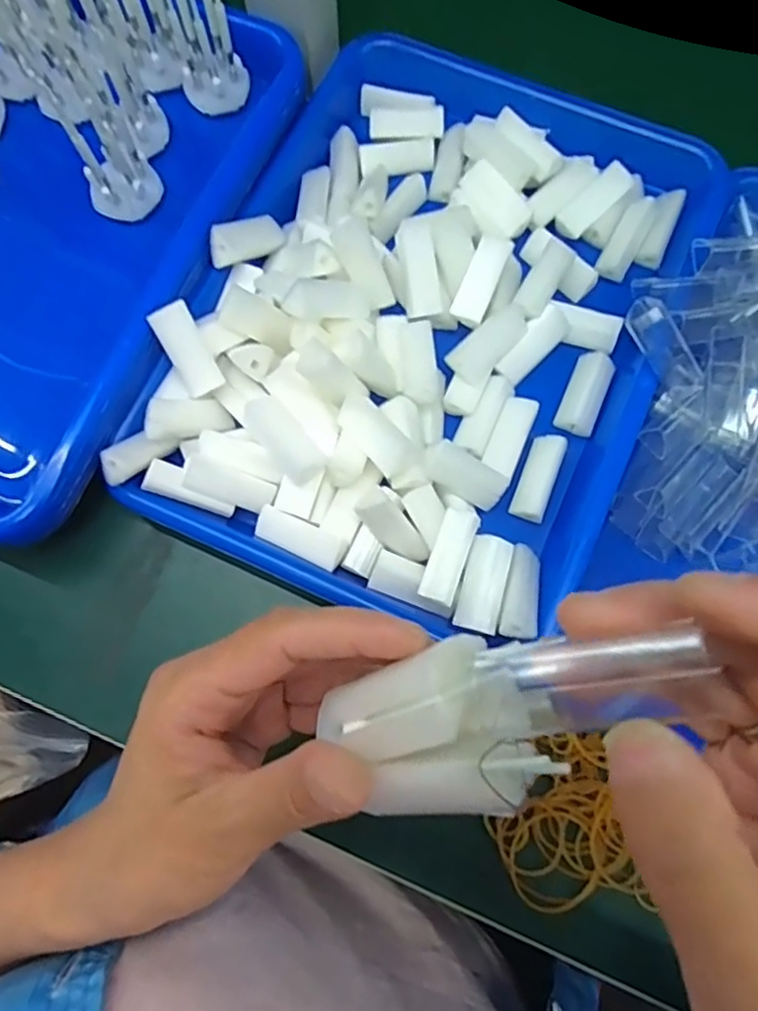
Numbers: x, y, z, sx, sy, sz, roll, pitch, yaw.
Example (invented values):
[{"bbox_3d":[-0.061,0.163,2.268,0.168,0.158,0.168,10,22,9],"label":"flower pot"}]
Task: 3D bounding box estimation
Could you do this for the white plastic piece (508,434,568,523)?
[{"bbox_3d":[0.085,-0.015,0.333,0.017,0.014,0.046,22,76,5],"label":"white plastic piece"}]

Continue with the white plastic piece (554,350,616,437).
[{"bbox_3d":[0.114,-0.062,0.346,0.022,0.013,0.046,24,76,6],"label":"white plastic piece"}]

